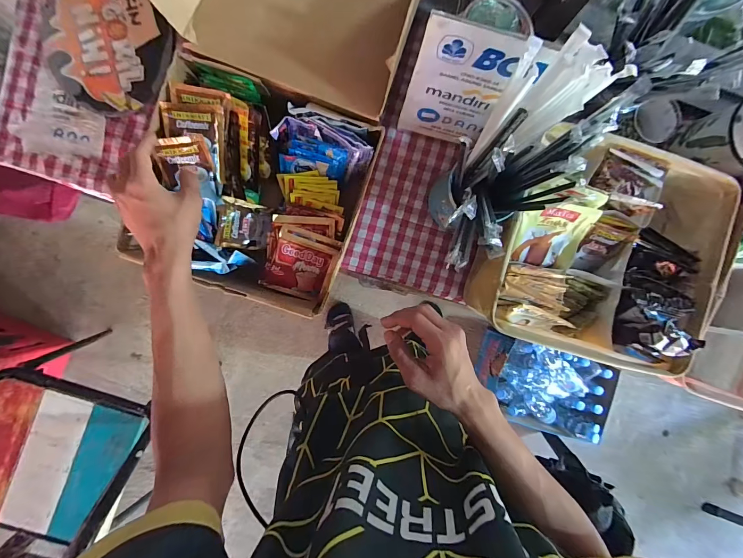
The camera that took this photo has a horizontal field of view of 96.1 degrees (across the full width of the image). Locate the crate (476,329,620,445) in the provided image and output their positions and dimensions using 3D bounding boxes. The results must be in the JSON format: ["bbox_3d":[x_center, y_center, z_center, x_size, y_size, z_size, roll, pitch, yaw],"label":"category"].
[{"bbox_3d":[0.651,0.415,1.270,0.458,0.207,0.304,16,89,-4],"label":"crate"}]

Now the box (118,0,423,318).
[{"bbox_3d":[-0.131,-0.225,0.429,0.269,0.140,0.488,14,89,-4],"label":"box"}]

